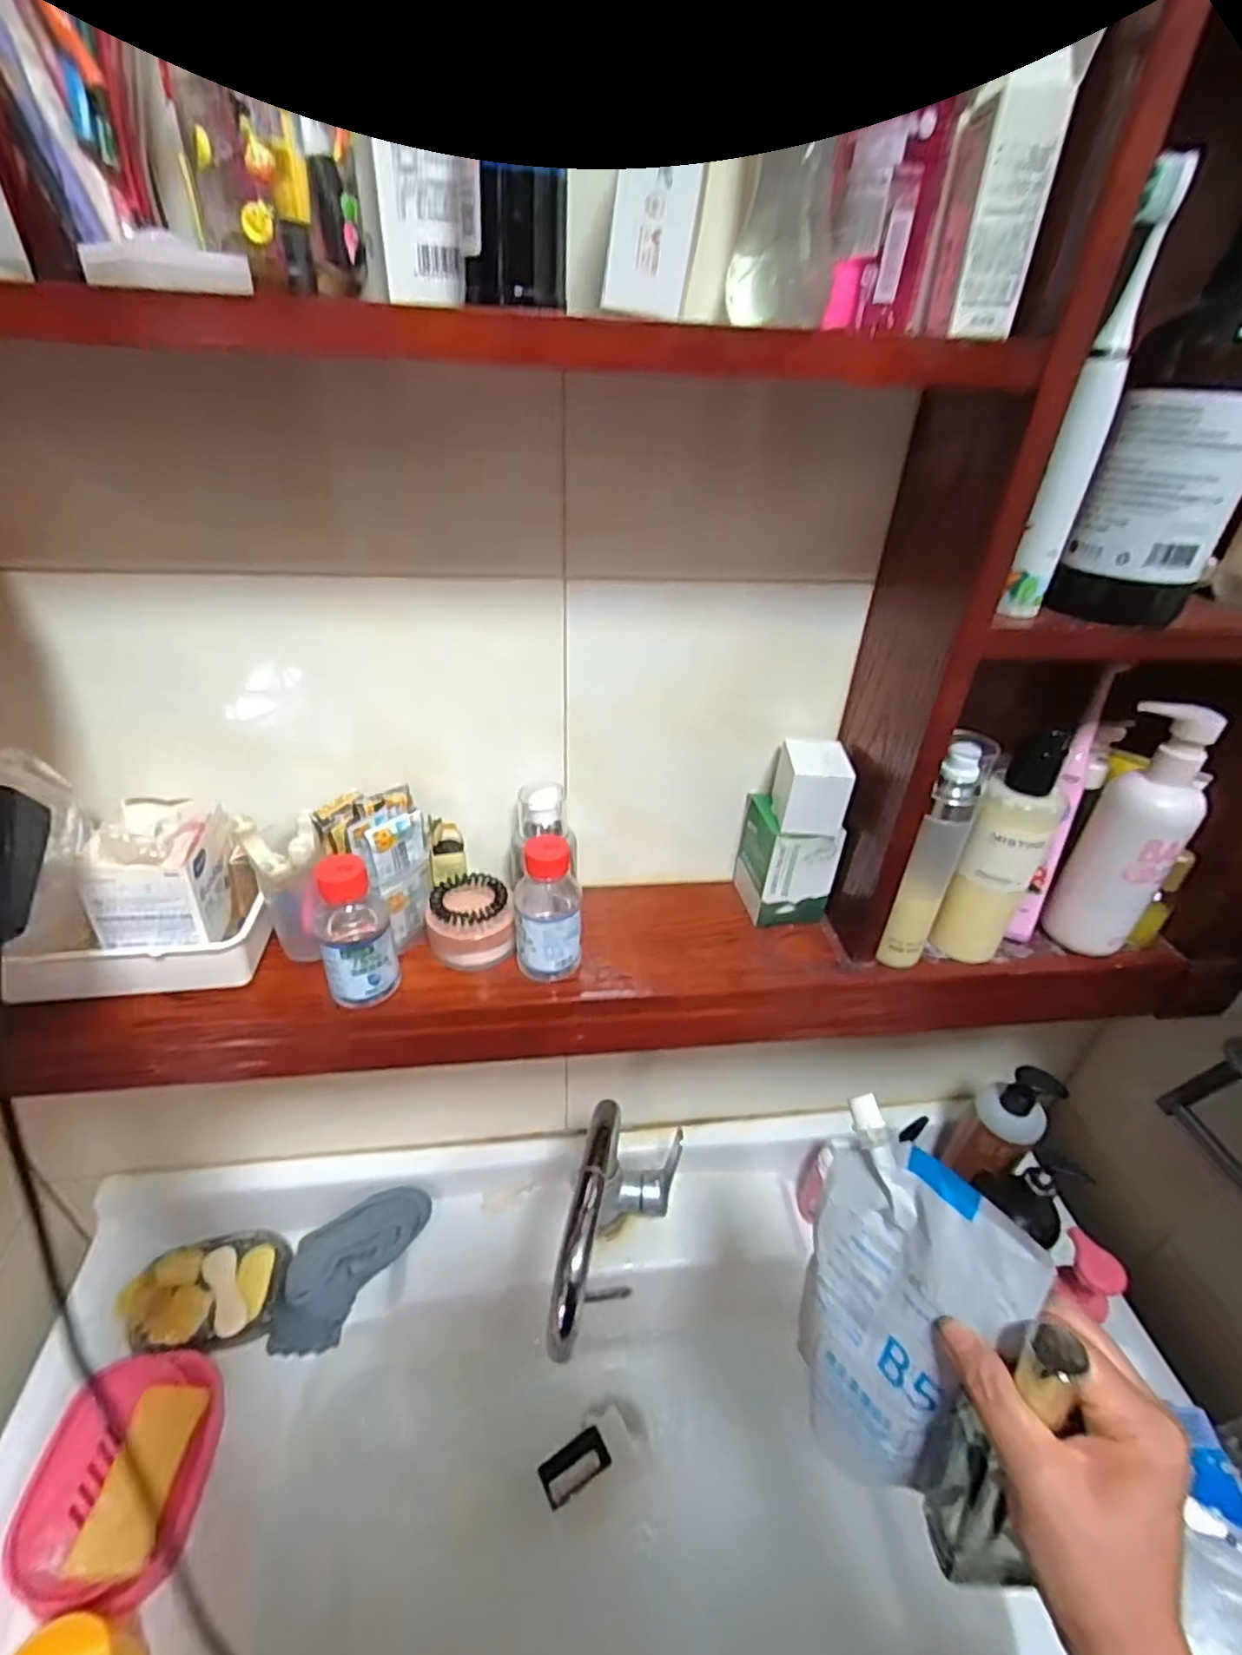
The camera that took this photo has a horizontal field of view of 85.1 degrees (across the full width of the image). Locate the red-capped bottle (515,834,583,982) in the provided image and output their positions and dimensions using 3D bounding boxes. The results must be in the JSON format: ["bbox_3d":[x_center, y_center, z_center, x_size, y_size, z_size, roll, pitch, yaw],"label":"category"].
[{"bbox_3d":[-0.049,0.056,0.455,0.044,0.103,0.044,-1,34,-5],"label":"red-capped bottle"}]

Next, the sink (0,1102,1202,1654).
[{"bbox_3d":[-0.105,0.541,0.580,0.729,0.196,0.472,-3,35,-8],"label":"sink"}]

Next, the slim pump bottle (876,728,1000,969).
[{"bbox_3d":[0.208,0.022,0.449,0.029,0.171,0.035,22,39,26],"label":"slim pump bottle"}]

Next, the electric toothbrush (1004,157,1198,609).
[{"bbox_3d":[0.226,-0.197,0.326,0.023,0.180,0.023,20,38,23],"label":"electric toothbrush"}]

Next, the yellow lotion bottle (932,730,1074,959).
[{"bbox_3d":[0.258,0.022,0.461,0.045,0.167,0.045,27,41,31],"label":"yellow lotion bottle"}]

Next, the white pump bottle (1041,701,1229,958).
[{"bbox_3d":[0.359,0.005,0.473,0.048,0.182,0.059,-24,42,-33],"label":"white pump bottle"}]

